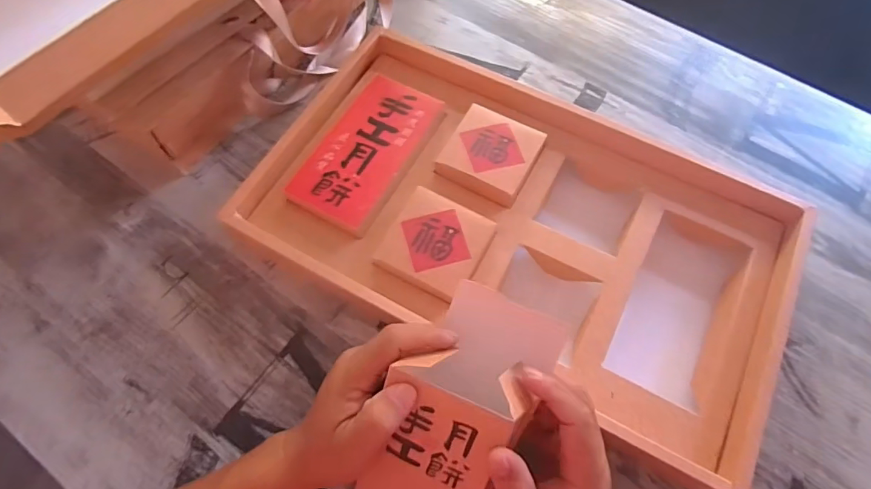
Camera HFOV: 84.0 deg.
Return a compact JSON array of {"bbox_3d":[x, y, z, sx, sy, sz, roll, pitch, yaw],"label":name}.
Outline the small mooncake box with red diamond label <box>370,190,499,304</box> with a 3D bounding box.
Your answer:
[{"bbox_3d":[0.001,0.002,0.446,0.084,0.022,0.084,27,69,11],"label":"small mooncake box with red diamond label"}]

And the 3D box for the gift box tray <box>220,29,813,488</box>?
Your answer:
[{"bbox_3d":[0.078,-0.020,0.472,0.481,0.065,0.290,28,69,11],"label":"gift box tray"}]

